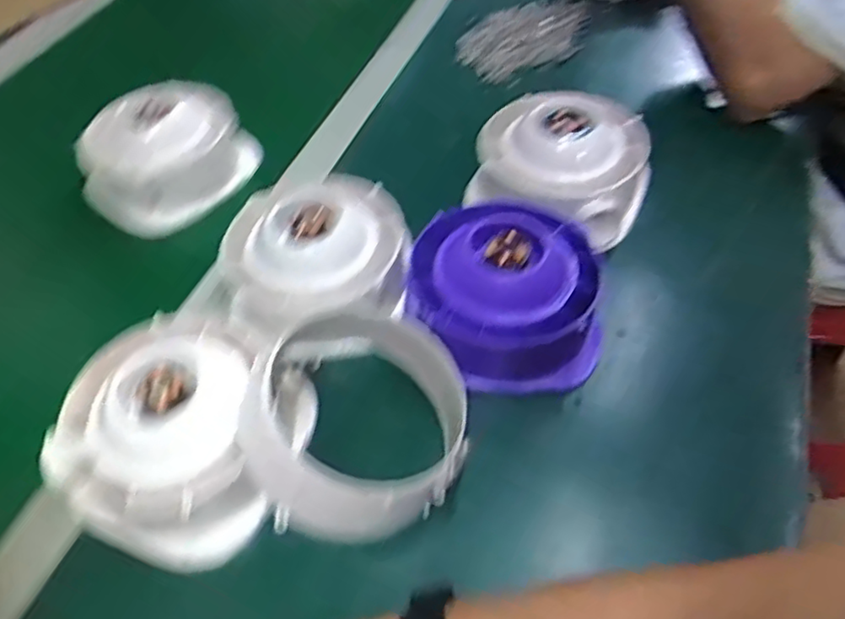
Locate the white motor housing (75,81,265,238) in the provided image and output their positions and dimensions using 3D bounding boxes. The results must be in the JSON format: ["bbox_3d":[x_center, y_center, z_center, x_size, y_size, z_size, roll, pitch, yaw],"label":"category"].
[{"bbox_3d":[-0.236,-0.147,0.605,0.142,0.075,0.142,-1,51,1],"label":"white motor housing"}]

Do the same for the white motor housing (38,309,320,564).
[{"bbox_3d":[-0.143,0.068,0.398,0.131,0.065,0.141,16,54,14],"label":"white motor housing"}]

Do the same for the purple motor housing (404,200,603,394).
[{"bbox_3d":[0.056,-0.015,0.447,0.129,0.064,0.127,-1,51,1],"label":"purple motor housing"}]

